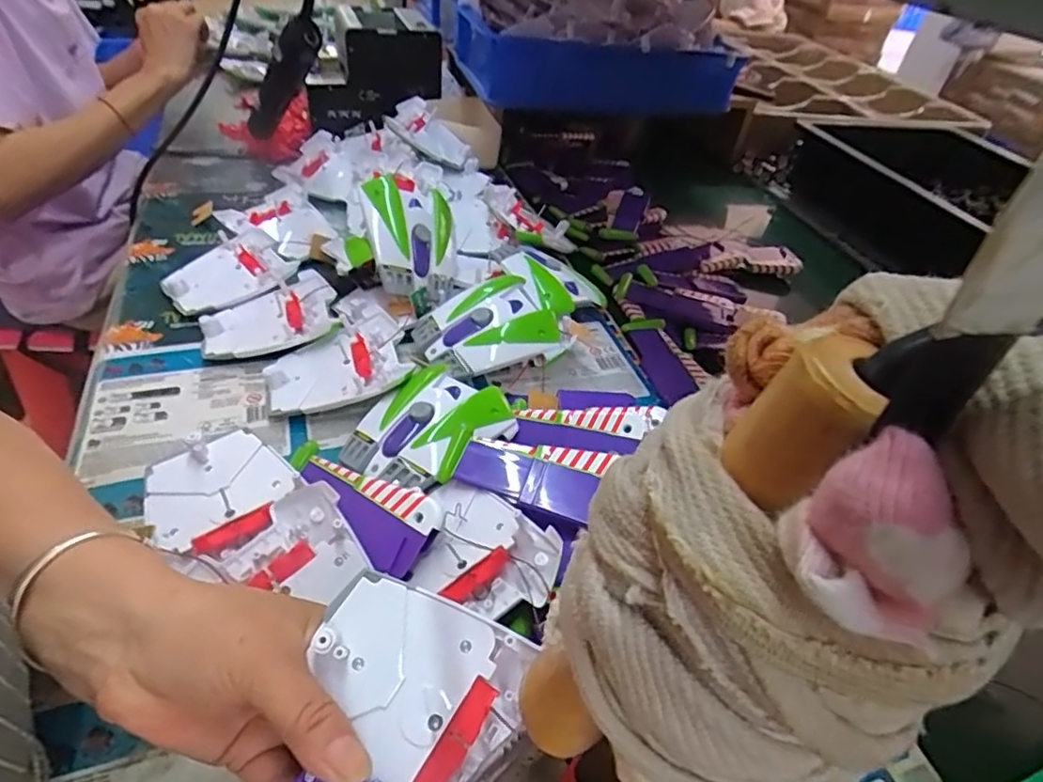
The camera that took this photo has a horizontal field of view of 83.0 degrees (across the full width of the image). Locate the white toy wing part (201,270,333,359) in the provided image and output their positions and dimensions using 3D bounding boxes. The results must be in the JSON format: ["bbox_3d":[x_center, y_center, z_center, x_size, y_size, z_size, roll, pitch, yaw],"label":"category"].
[{"bbox_3d":[-0.208,-0.061,0.504,0.079,0.014,0.115,36,50,28],"label":"white toy wing part"}]

